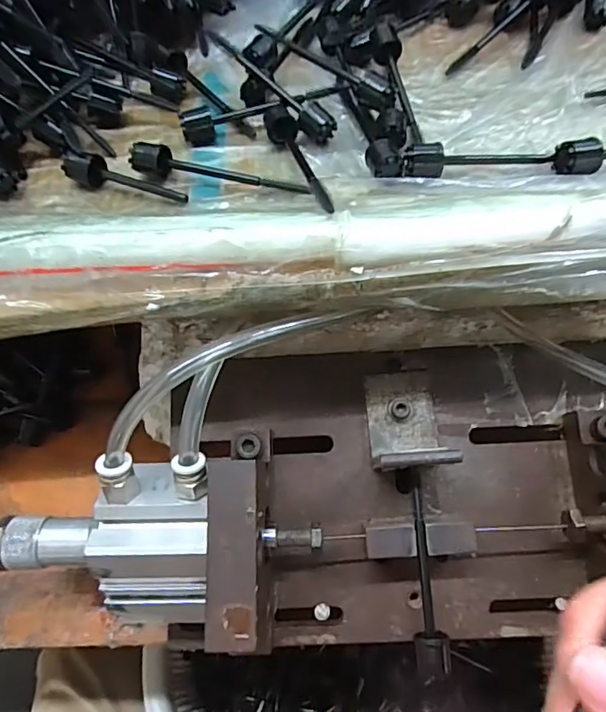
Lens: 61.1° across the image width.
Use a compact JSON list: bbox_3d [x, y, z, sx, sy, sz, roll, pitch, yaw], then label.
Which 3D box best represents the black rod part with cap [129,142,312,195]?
[{"bbox_3d":[-0.038,-0.087,0.239,0.086,0.015,0.013,12,61,10],"label":"black rod part with cap"}]

